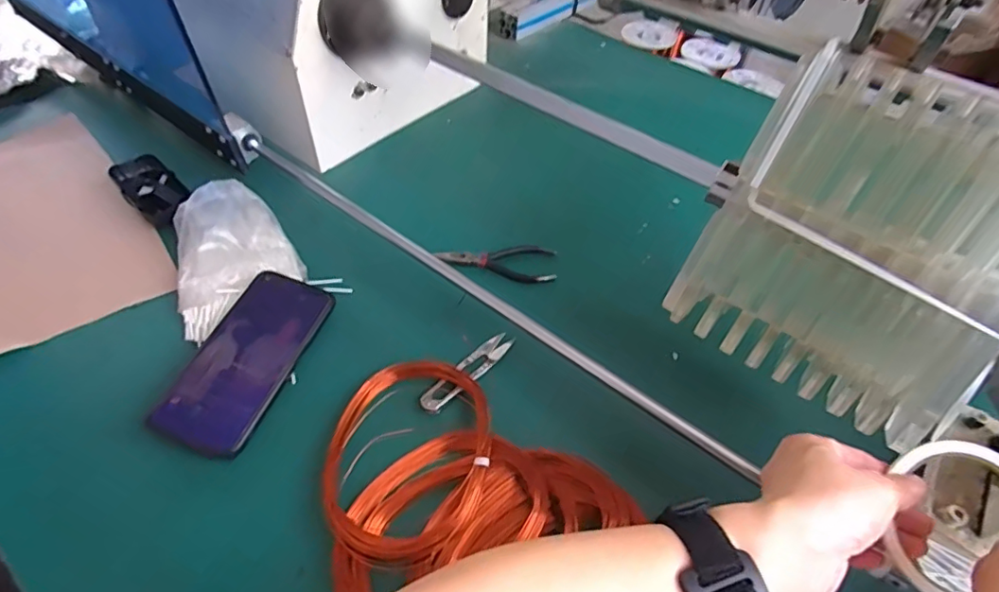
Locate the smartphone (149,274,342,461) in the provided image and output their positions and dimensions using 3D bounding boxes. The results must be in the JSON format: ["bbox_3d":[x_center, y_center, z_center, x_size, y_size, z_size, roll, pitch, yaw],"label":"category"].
[{"bbox_3d":[-0.210,0.050,0.458,0.076,0.015,0.164,21,55,2],"label":"smartphone"}]

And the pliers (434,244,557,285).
[{"bbox_3d":[-0.003,-0.037,0.552,0.118,0.009,0.050,3,49,-1],"label":"pliers"}]

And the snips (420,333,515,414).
[{"bbox_3d":[-0.026,0.063,0.462,0.022,0.009,0.101,33,55,23],"label":"snips"}]

